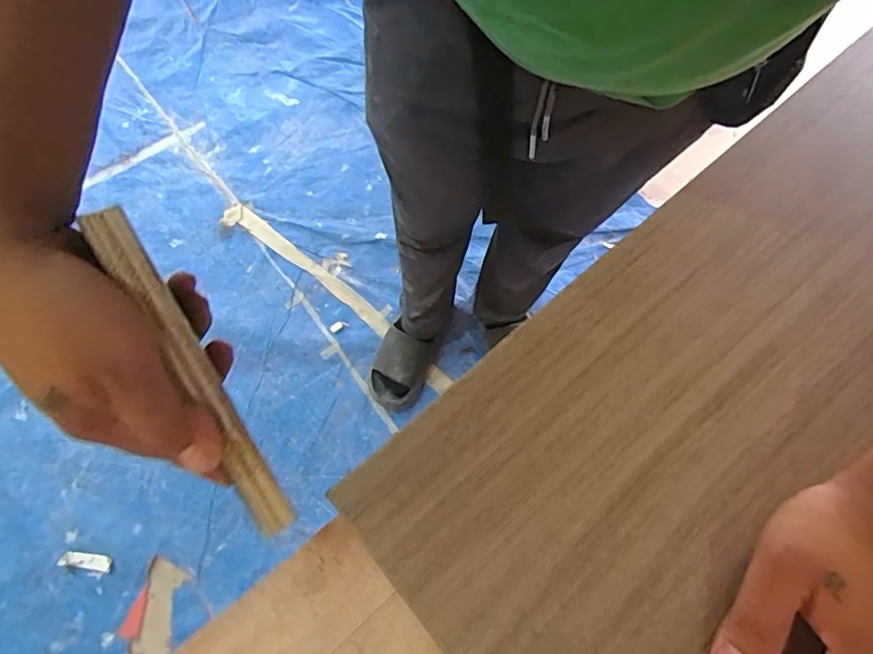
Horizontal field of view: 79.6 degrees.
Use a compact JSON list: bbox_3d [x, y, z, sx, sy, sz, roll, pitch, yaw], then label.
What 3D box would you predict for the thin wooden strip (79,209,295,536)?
[{"bbox_3d":[-0.115,0.026,0.250,0.017,0.007,0.171,-26,103,-9],"label":"thin wooden strip"}]

